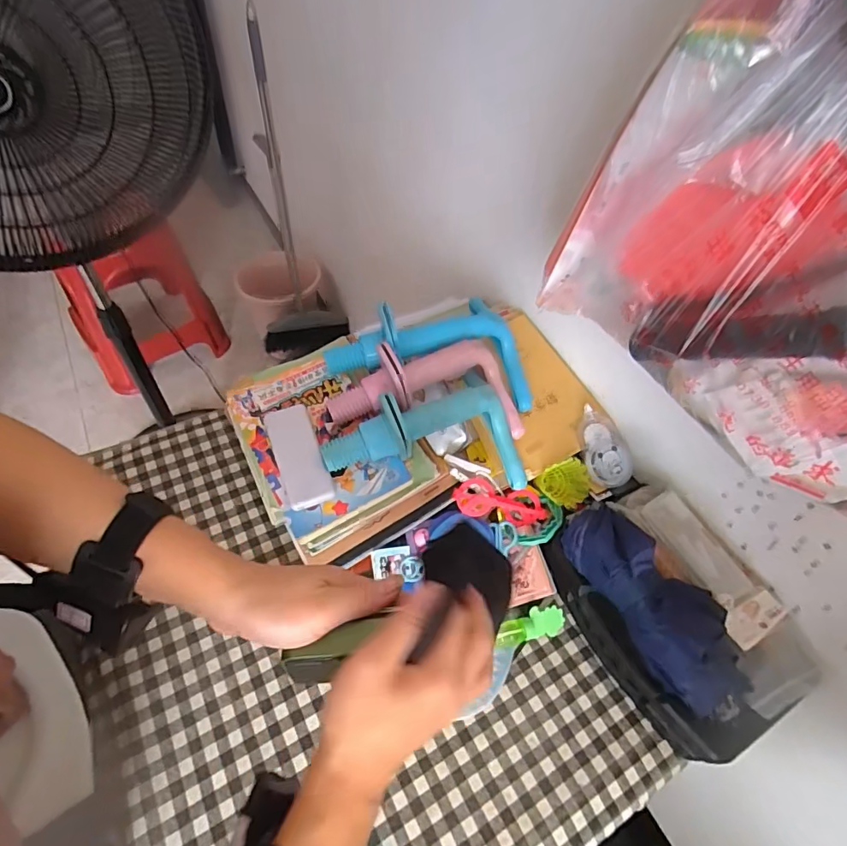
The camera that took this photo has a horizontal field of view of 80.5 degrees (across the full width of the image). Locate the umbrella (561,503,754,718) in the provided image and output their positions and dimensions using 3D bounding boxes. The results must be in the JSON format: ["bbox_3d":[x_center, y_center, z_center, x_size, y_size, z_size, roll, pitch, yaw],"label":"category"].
[{"bbox_3d":[0.235,0.175,0.508,0.082,0.059,0.214,-24,60,-21],"label":"umbrella"}]

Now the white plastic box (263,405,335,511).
[{"bbox_3d":[-0.140,0.038,0.562,0.049,0.023,0.121,-17,58,-17],"label":"white plastic box"}]

